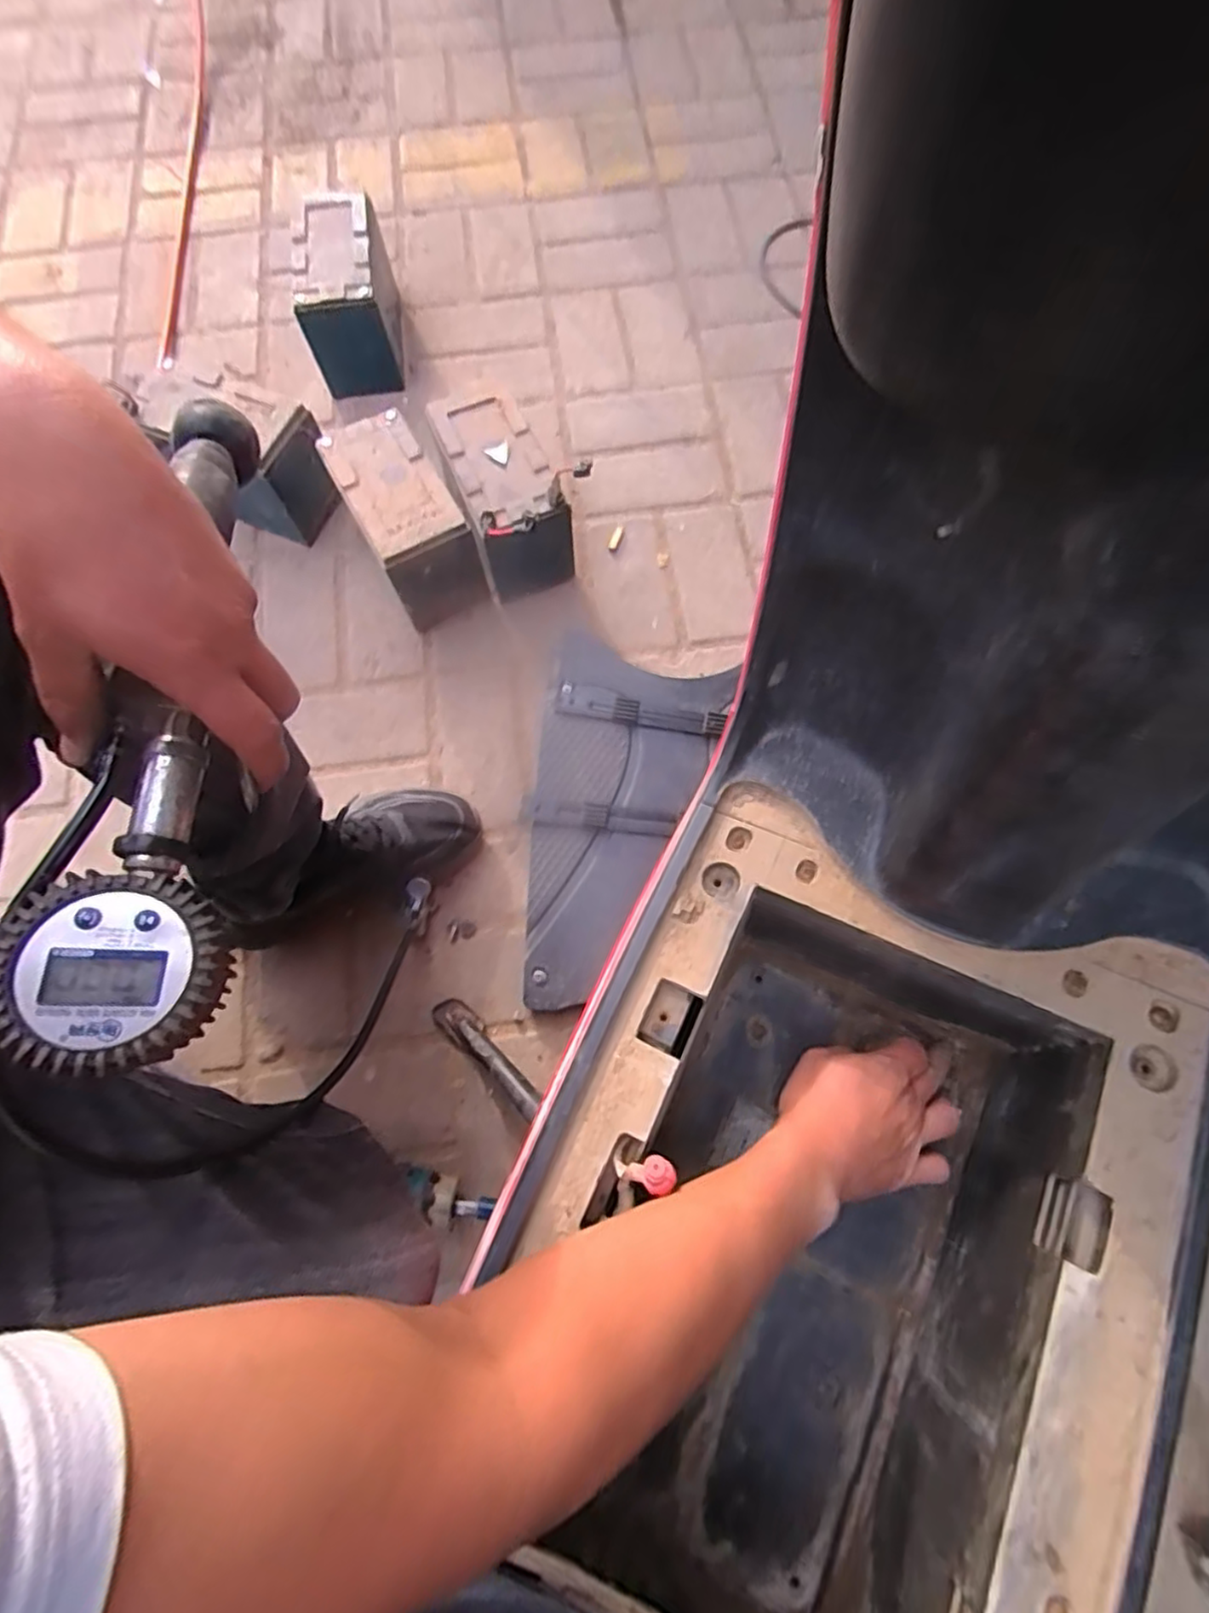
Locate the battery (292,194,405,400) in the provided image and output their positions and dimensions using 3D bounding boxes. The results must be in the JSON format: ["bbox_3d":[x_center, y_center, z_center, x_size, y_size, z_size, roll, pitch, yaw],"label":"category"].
[{"bbox_3d":[-0.334,-0.668,0.874,0.103,0.127,0.200,-8,73,-1],"label":"battery"}]

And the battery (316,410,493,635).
[{"bbox_3d":[-0.225,-0.325,0.758,0.100,0.129,0.188,-30,75,-7],"label":"battery"}]

